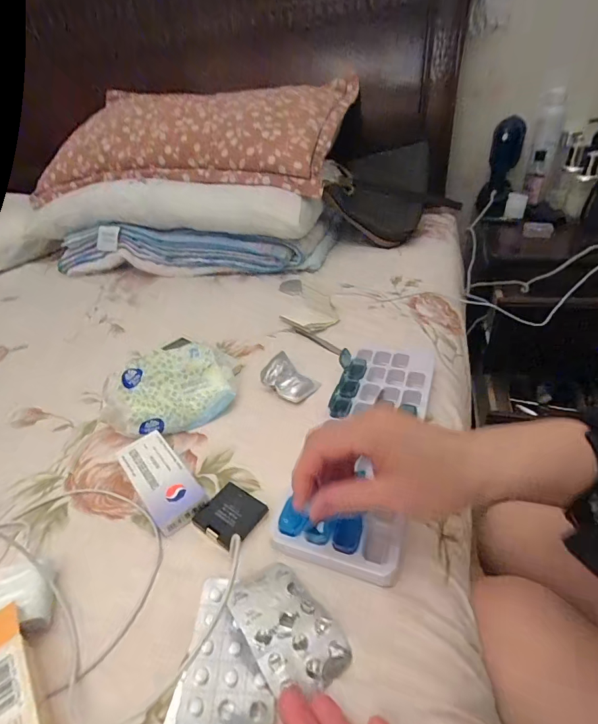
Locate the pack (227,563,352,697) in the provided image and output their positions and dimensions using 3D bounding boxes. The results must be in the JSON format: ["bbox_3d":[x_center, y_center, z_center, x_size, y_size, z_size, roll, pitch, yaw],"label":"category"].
[{"bbox_3d":[-0.011,0.177,0.263,0.054,0.013,0.083,-10,35,-36],"label":"pack"}]

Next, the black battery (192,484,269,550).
[{"bbox_3d":[-0.058,0.133,0.338,0.047,0.009,0.047,20,43,32],"label":"black battery"}]

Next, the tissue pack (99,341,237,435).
[{"bbox_3d":[-0.149,0.031,0.458,0.148,0.049,0.106,-15,36,-12],"label":"tissue pack"}]

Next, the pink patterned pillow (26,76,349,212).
[{"bbox_3d":[-0.250,-0.531,0.924,0.689,0.154,0.368,7,37,18],"label":"pink patterned pillow"}]

